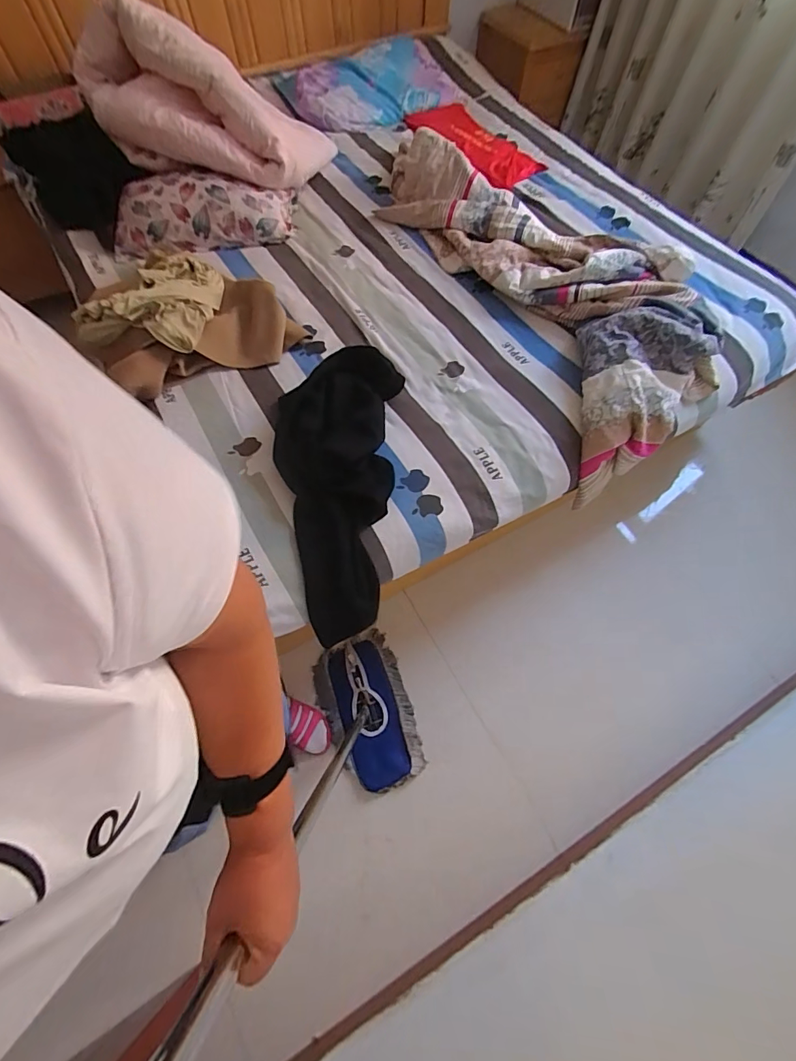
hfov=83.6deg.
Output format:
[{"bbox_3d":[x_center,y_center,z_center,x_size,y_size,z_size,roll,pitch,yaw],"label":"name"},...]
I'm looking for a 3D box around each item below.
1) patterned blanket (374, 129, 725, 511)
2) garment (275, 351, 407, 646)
[{"bbox_3d":[0.433,-0.725,1.235,0.620,0.177,1.220,-16,63,-10],"label":"patterned blanket"},{"bbox_3d":[-0.136,-0.094,0.948,0.250,0.162,0.622,0,83,-1],"label":"garment"}]

